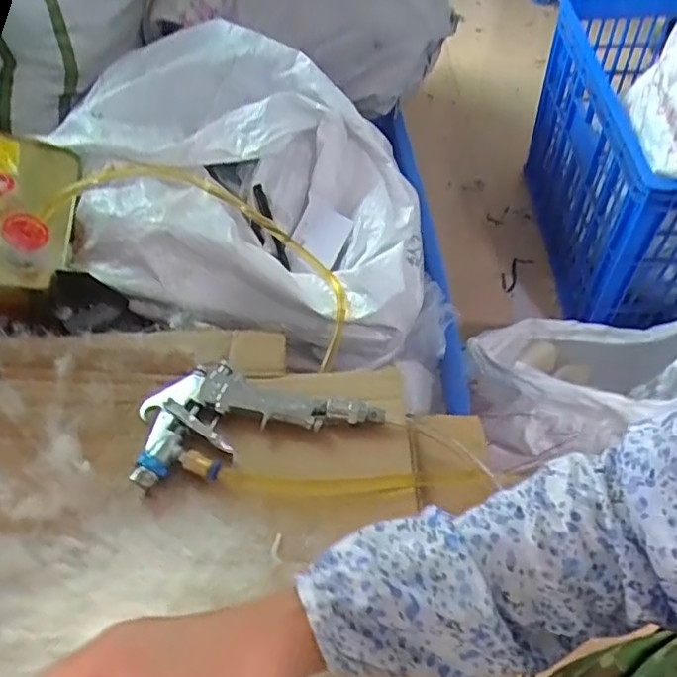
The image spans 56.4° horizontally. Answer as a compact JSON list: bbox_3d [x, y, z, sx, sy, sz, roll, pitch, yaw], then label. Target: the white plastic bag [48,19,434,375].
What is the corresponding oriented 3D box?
[{"bbox_3d":[-0.114,-0.185,0.804,0.431,0.241,0.381,2,52,3],"label":"white plastic bag"}]

